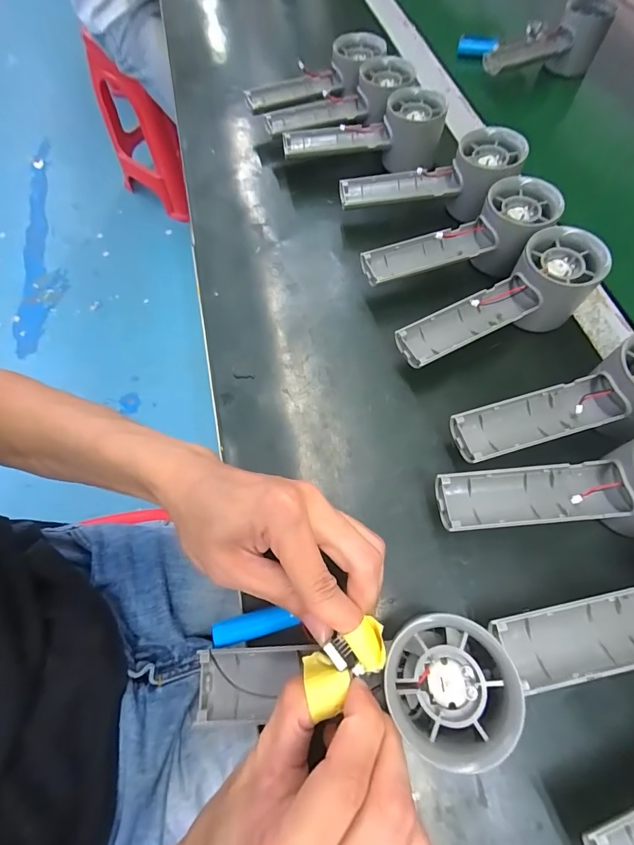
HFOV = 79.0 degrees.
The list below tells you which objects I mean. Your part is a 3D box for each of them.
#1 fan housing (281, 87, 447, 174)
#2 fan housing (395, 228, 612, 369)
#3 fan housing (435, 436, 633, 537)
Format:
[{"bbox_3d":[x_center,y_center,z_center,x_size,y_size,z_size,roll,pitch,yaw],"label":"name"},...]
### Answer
[{"bbox_3d":[0.046,-0.293,0.397,0.161,0.058,0.047,-5,64,-2],"label":"fan housing"},{"bbox_3d":[0.138,-0.084,0.290,0.154,0.062,0.052,-29,67,-13],"label":"fan housing"},{"bbox_3d":[0.154,0.046,0.231,0.156,0.057,0.057,-9,64,-3],"label":"fan housing"}]

